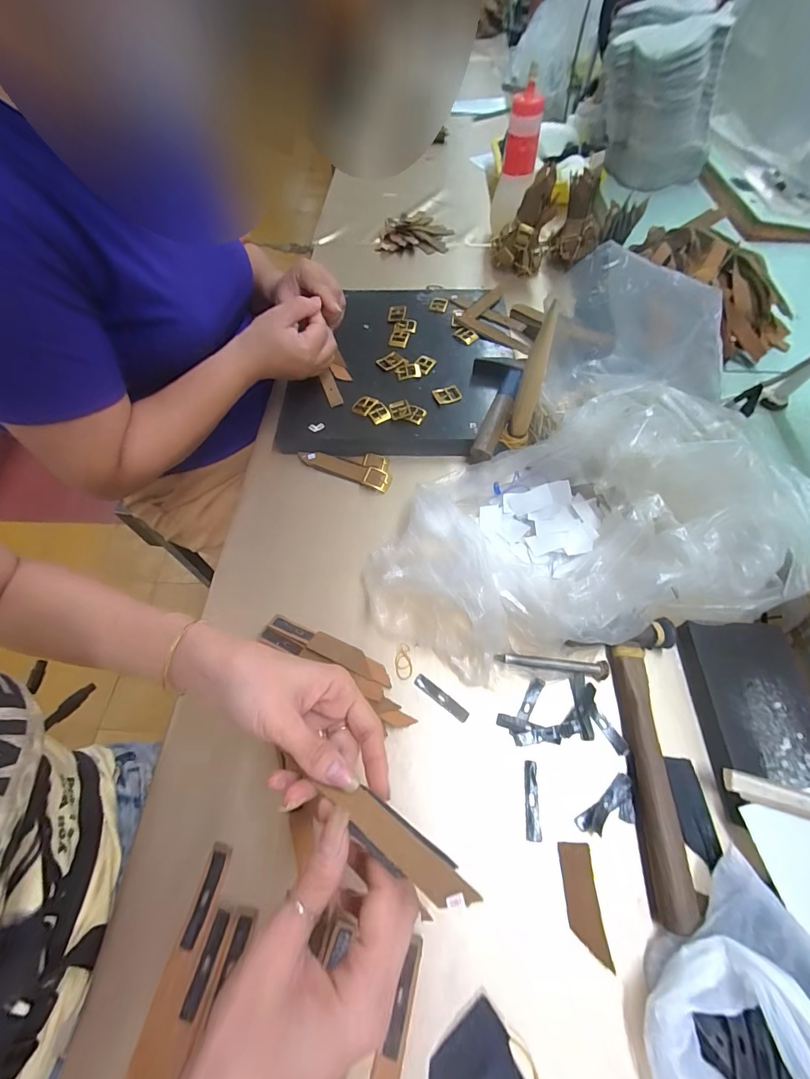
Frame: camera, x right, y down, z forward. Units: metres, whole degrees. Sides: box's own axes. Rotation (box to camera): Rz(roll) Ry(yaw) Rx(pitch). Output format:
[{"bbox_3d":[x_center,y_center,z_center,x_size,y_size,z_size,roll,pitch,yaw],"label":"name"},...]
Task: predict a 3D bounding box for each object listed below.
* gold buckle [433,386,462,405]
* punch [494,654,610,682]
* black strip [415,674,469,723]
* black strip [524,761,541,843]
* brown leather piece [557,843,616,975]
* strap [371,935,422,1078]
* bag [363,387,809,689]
[{"bbox_3d":[0.052,-0.178,0.494,0.033,0.008,0.021,-14,61,-6],"label":"gold buckle"},{"bbox_3d":[0.130,0.110,0.355,0.096,0.010,0.013,7,61,5],"label":"punch"},{"bbox_3d":[0.031,0.137,0.348,0.053,0.005,0.011,34,67,19],"label":"black strip"},{"bbox_3d":[0.098,0.201,0.309,0.011,0.006,0.052,4,61,4],"label":"black strip"},{"bbox_3d":[0.124,0.252,0.279,0.022,0.005,0.063,-1,60,1],"label":"brown leather piece"},{"bbox_3d":[-0.011,0.325,0.245,0.016,0.005,0.125,12,61,8],"label":"strap"},{"bbox_3d":[0.150,-0.019,0.367,0.382,0.115,0.225,-11,61,-5],"label":"bag"}]

